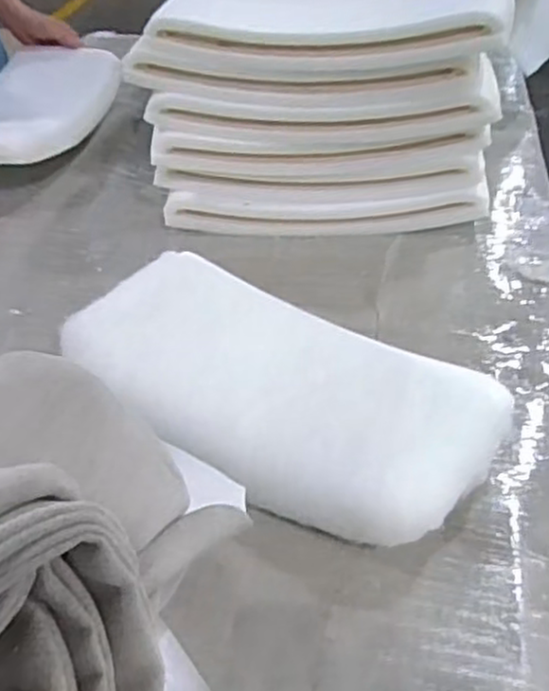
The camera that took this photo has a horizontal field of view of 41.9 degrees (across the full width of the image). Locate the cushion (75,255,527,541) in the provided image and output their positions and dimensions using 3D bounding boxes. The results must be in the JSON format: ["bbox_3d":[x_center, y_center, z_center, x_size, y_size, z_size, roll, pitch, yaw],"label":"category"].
[{"bbox_3d":[-0.006,0.050,0.745,0.453,0.085,0.211,26,49,28],"label":"cushion"}]

